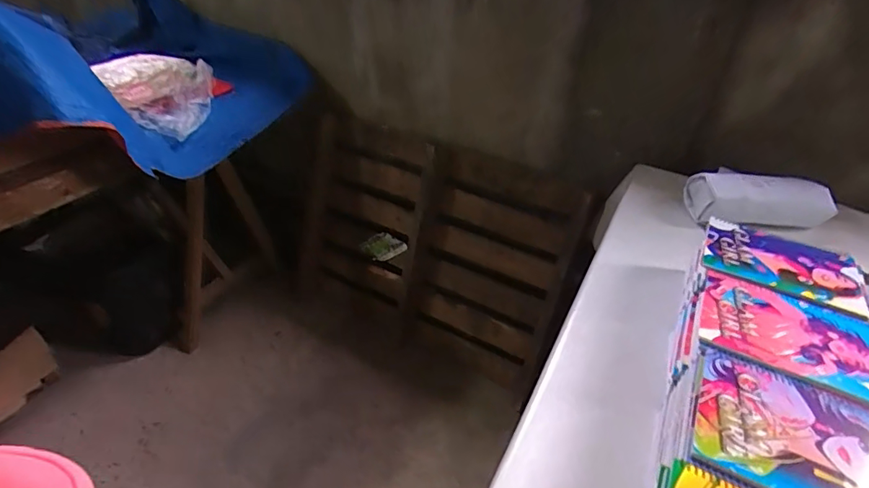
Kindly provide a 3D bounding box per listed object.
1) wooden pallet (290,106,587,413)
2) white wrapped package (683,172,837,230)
[{"bbox_3d":[-0.024,0.028,1.649,1.044,0.743,0.131,22,22,23],"label":"wooden pallet"},{"bbox_3d":[0.666,-0.085,0.951,0.259,0.087,0.088,3,37,2],"label":"white wrapped package"}]

